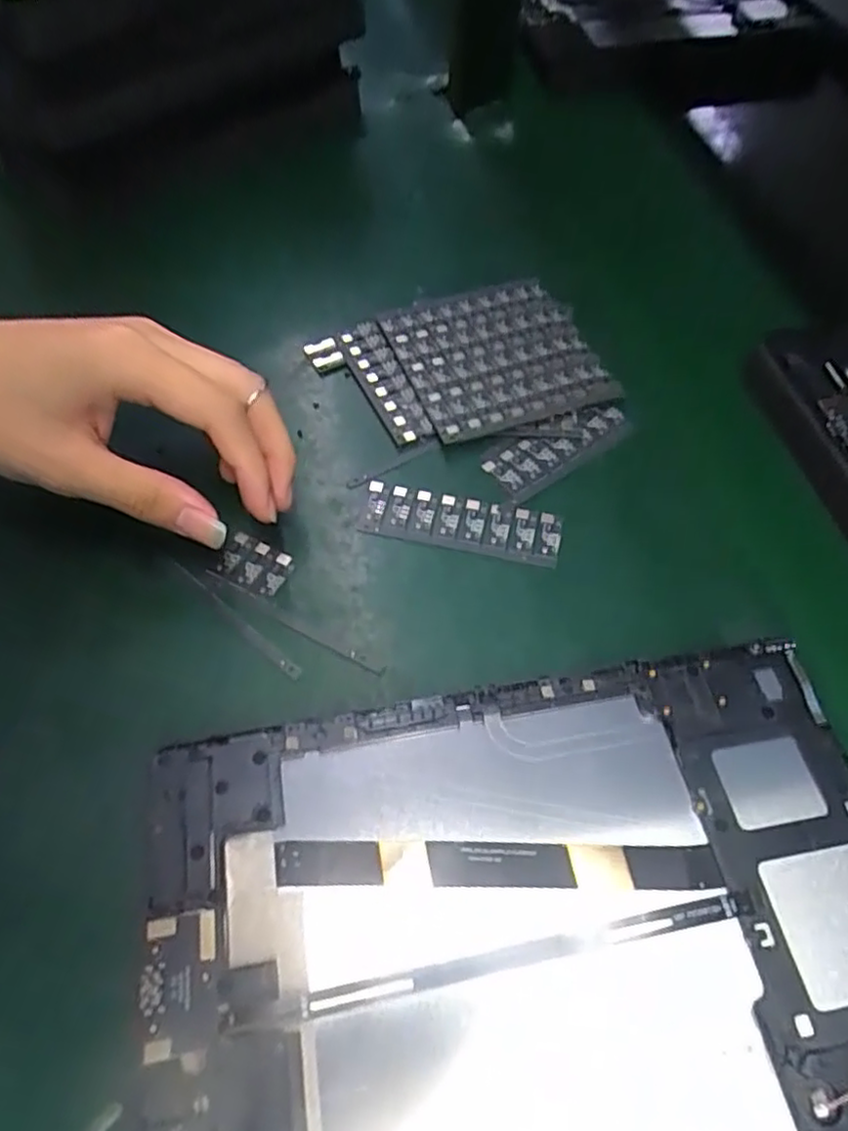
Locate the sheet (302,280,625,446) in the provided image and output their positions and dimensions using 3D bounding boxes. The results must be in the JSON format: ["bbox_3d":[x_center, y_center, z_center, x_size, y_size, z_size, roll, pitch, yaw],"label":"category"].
[{"bbox_3d":[0.019,-0.116,0.393,0.150,0.005,0.110,-12,58,-7],"label":"sheet"}]

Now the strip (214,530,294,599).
[{"bbox_3d":[-0.080,-0.001,0.327,0.036,0.004,0.024,22,60,9],"label":"strip"}]

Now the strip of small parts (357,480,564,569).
[{"bbox_3d":[0.018,-0.021,0.340,0.096,0.004,0.029,11,58,8],"label":"strip of small parts"}]

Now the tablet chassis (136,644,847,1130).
[{"bbox_3d":[0.036,0.113,0.223,0.240,0.007,0.153,-8,58,-6],"label":"tablet chassis"}]

